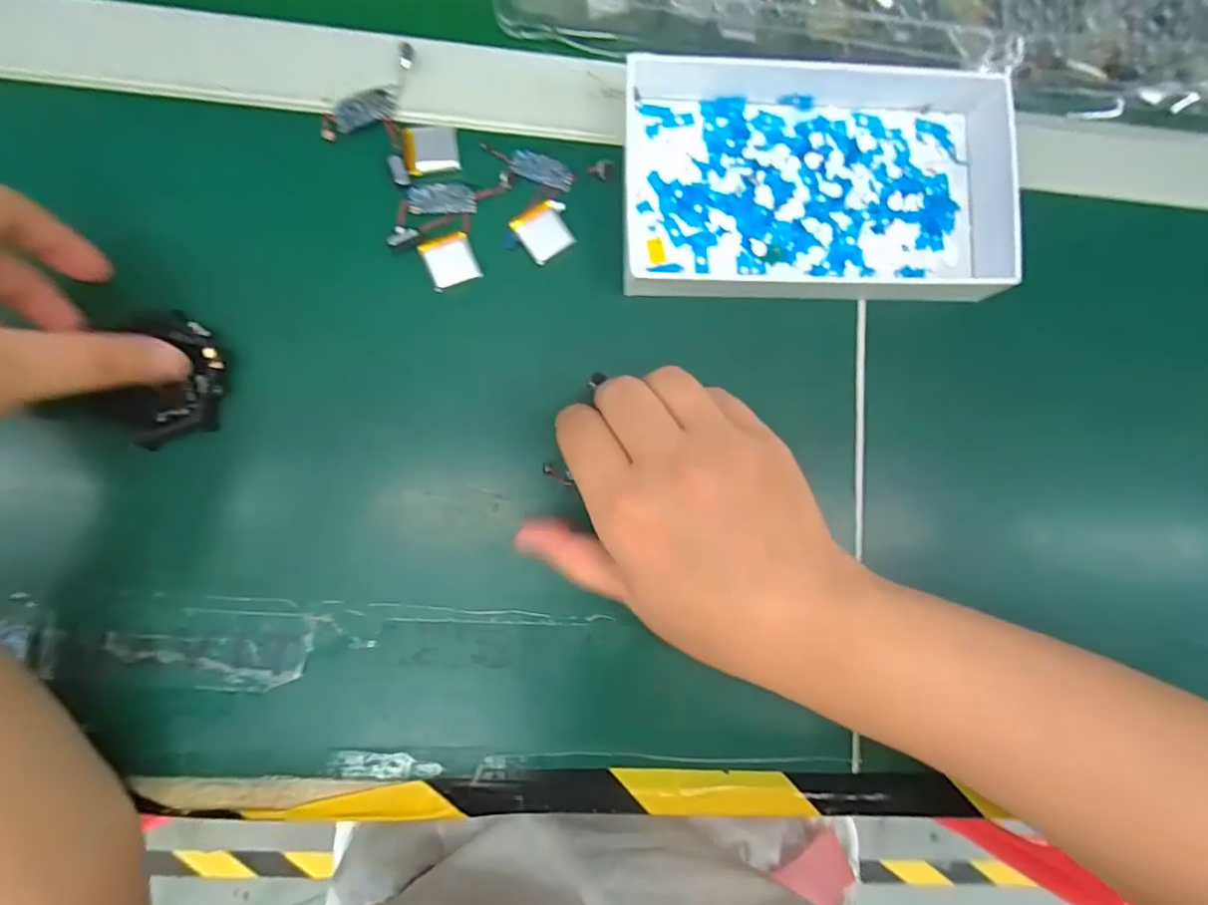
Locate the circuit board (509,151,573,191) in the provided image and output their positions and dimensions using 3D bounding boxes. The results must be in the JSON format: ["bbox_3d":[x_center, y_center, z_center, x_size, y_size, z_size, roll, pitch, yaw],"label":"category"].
[{"bbox_3d":[-0.029,-0.131,0.262,0.029,0.004,0.013,21,83,-3],"label":"circuit board"}]

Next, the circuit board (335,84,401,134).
[{"bbox_3d":[-0.107,-0.157,0.255,0.032,0.004,0.013,-27,87,-7],"label":"circuit board"}]

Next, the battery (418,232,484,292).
[{"bbox_3d":[-0.069,-0.086,0.251,0.022,0.004,0.022,-23,87,-7],"label":"battery"}]

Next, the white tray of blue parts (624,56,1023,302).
[{"bbox_3d":[0.100,-0.128,0.261,0.177,0.028,0.106,1,84,-5],"label":"white tray of blue parts"}]

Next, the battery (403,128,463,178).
[{"bbox_3d":[-0.078,-0.138,0.256,0.023,0.004,0.022,-7,85,-6],"label":"battery"}]

